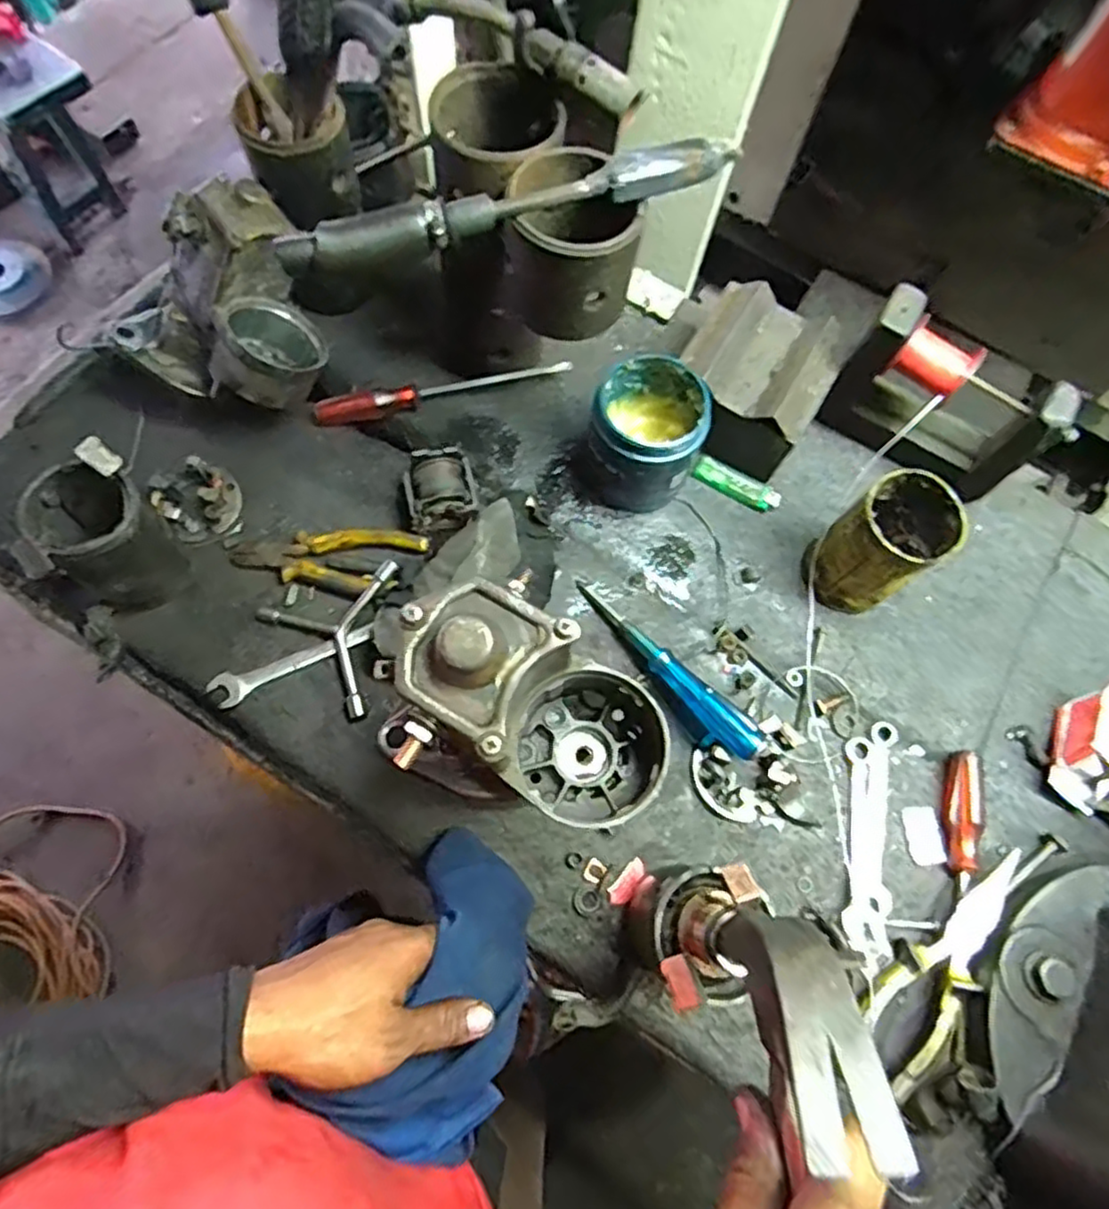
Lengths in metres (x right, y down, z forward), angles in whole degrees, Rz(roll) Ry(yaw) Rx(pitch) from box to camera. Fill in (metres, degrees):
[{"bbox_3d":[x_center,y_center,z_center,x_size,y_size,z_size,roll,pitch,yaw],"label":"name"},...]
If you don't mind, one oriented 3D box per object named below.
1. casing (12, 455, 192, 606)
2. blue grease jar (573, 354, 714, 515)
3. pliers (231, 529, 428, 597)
[{"bbox_3d":[-0.328,-0.045,0.525,0.076,0.126,0.072,1,69,-2],"label":"casing"},{"bbox_3d":[0.072,-0.139,0.588,0.093,0.106,0.093,1,69,-2],"label":"blue grease jar"},{"bbox_3d":[-0.190,-0.034,0.593,0.162,0.016,0.055,-2,69,-3],"label":"pliers"}]

